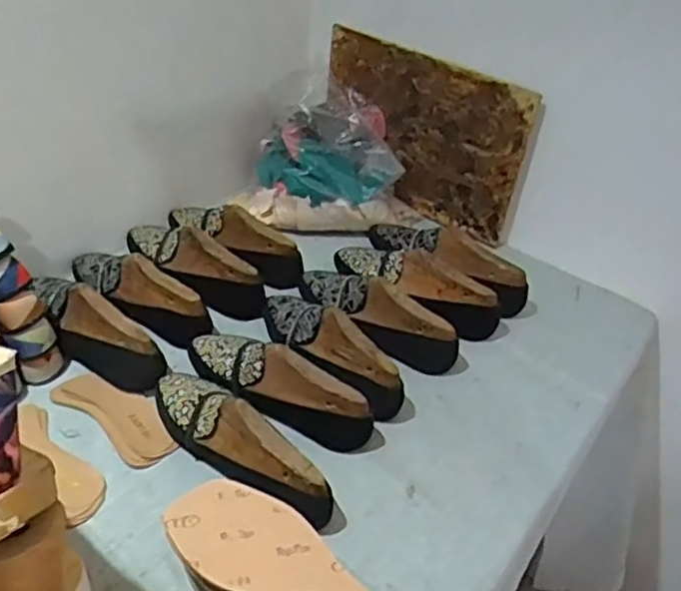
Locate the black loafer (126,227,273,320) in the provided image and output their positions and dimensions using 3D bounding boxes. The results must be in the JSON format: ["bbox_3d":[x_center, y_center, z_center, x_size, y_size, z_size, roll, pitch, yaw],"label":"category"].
[{"bbox_3d":[-0.211,-0.040,0.941,0.246,0.093,0.069,31,45,29],"label":"black loafer"}]

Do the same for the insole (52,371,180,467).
[{"bbox_3d":[-0.250,0.135,0.766,0.159,0.015,0.071,28,44,26],"label":"insole"}]

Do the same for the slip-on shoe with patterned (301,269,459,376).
[{"bbox_3d":[0.039,0.027,0.890,0.240,0.092,0.056,32,45,29],"label":"slip-on shoe with patterned"}]

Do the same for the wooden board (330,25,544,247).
[{"bbox_3d":[0.131,-0.257,1.081,0.356,0.262,0.023,30,48,27],"label":"wooden board"}]

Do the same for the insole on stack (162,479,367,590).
[{"bbox_3d":[-0.033,0.222,0.529,0.240,0.010,0.081,28,43,26],"label":"insole on stack"}]

